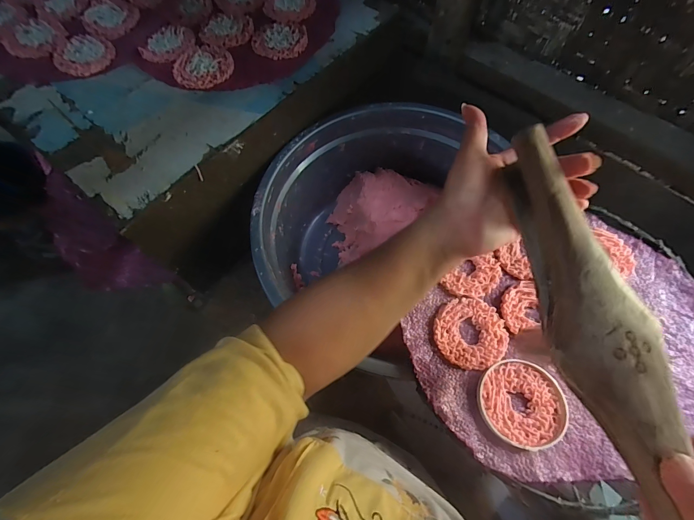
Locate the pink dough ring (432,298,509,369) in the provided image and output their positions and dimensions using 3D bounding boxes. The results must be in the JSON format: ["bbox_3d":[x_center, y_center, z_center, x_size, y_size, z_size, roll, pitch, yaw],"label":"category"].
[{"bbox_3d":[0.142,0.084,0.380,0.080,0.008,0.079,0,67,0],"label":"pink dough ring"}]

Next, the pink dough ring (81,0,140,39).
[{"bbox_3d":[-0.362,-0.366,0.499,0.077,0.013,0.079,0,67,0],"label":"pink dough ring"}]

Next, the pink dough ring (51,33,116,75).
[{"bbox_3d":[-0.375,-0.295,0.469,0.075,0.009,0.078,-36,71,-14],"label":"pink dough ring"}]

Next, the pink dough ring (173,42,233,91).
[{"bbox_3d":[-0.203,-0.276,0.466,0.078,0.007,0.077,-15,67,-6],"label":"pink dough ring"}]

